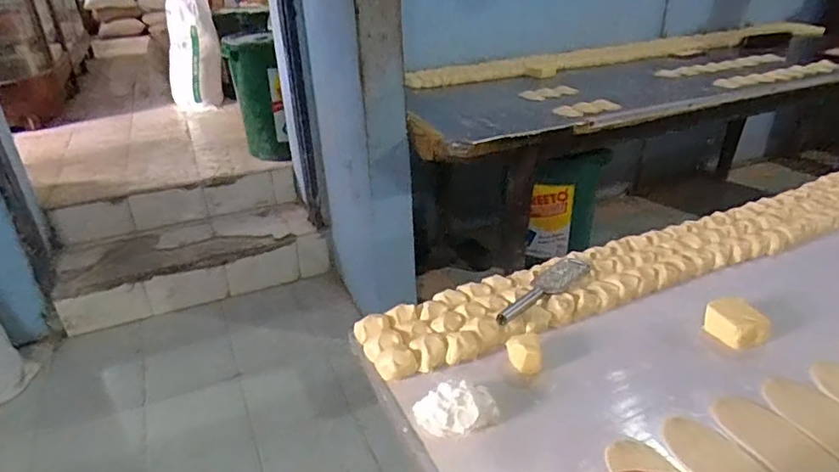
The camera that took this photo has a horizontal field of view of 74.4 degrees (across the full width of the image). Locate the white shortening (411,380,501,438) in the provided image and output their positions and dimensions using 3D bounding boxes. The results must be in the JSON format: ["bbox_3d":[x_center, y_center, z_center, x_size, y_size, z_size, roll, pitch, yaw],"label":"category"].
[{"bbox_3d":[0.047,0.212,0.683,0.103,0.049,0.060,-7,29,-8],"label":"white shortening"}]

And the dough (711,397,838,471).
[{"bbox_3d":[0.417,0.245,0.615,0.078,0.008,0.179,-16,31,-24],"label":"dough"}]

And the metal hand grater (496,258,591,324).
[{"bbox_3d":[0.193,0.080,0.868,0.221,0.015,0.053,-26,36,-37],"label":"metal hand grater"}]

